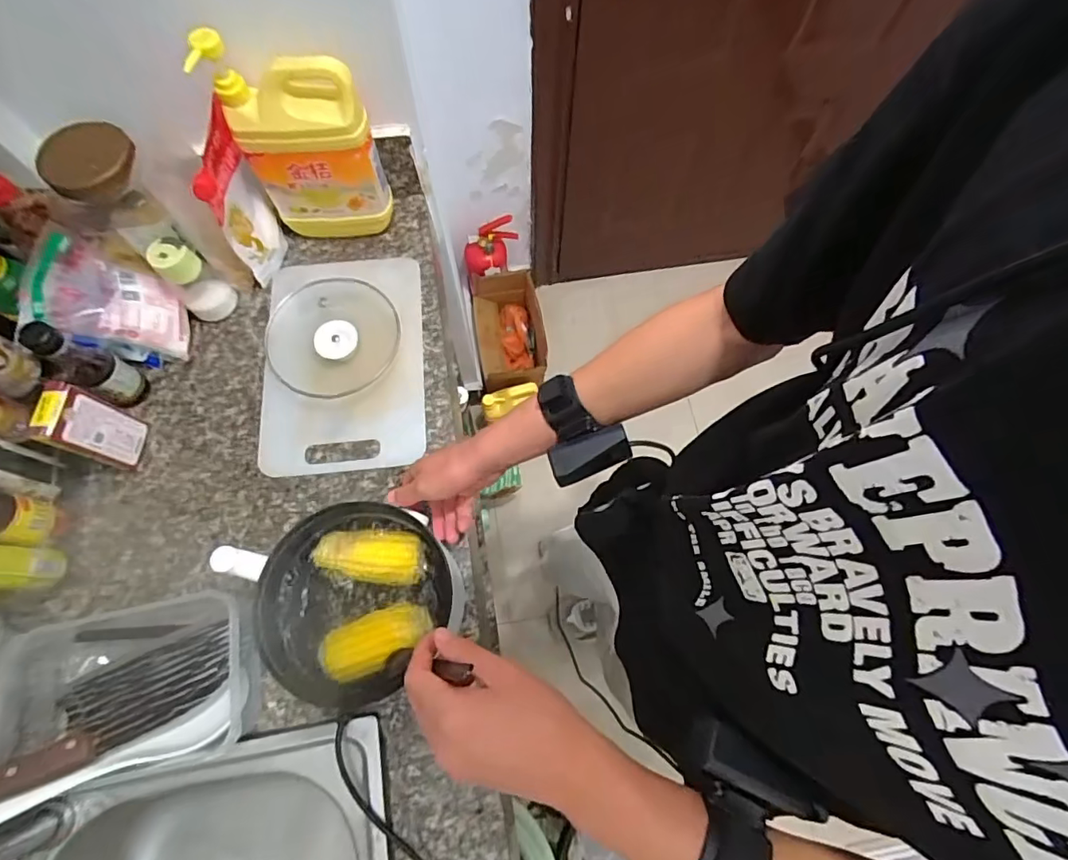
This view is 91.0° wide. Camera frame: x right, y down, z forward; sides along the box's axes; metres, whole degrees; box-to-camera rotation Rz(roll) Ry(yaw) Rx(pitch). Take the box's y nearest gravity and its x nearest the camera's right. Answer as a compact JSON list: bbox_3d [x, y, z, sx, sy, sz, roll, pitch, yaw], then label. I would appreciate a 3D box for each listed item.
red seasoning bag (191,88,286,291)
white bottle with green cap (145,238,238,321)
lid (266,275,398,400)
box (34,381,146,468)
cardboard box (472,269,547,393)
[{"bbox_3d":[-0.351,-0.269,0.634,0.040,0.182,0.110,8,70,3],"label":"red seasoning bag"},{"bbox_3d":[-0.413,-0.179,0.639,0.047,0.114,0.052,39,75,13],"label":"white bottle with green cap"},{"bbox_3d":[-0.247,-0.118,0.650,0.156,0.058,0.128,-33,74,-11],"label":"lid"},{"bbox_3d":[-0.474,-0.002,0.568,0.023,0.124,0.058,-3,70,-1],"label":"box"},{"bbox_3d":[-0.058,-0.249,1.405,0.183,0.164,0.311,-8,71,-3],"label":"cardboard box"}]

